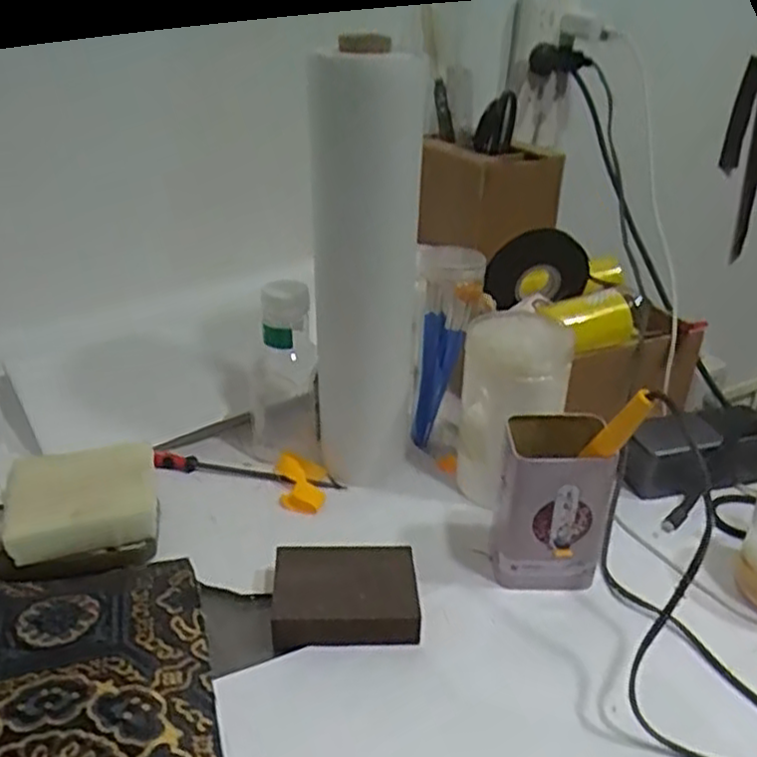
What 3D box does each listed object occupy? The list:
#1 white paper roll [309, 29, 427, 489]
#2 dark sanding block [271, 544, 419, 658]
[{"bbox_3d":[-0.009,-0.086,0.626,0.083,0.347,0.076,2,28,-1],"label":"white paper roll"},{"bbox_3d":[-0.023,0.149,0.526,0.098,0.029,0.076,-1,28,-5],"label":"dark sanding block"}]

